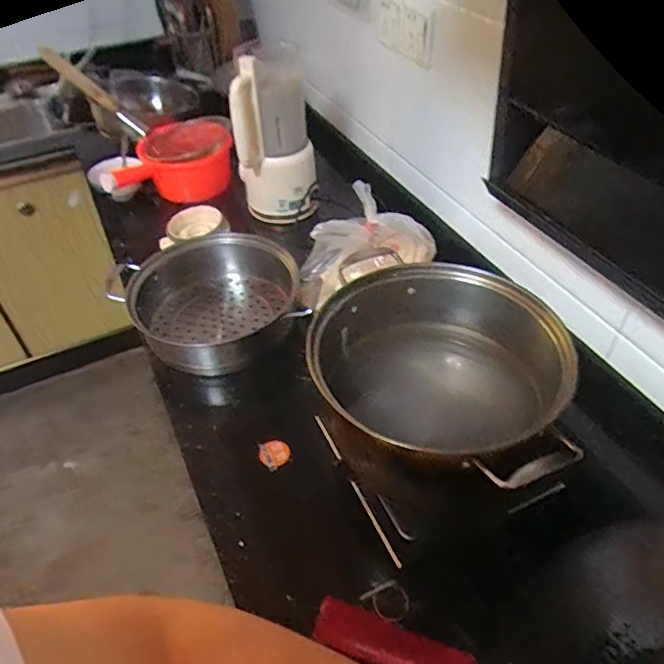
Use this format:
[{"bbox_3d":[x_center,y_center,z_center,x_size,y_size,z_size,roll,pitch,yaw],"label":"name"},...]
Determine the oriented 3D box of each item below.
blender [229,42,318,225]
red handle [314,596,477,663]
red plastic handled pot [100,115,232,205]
[{"bbox_3d":[-0.110,-0.369,1.078,0.142,0.296,0.126,-7,45,-3],"label":"blender"},{"bbox_3d":[0.050,0.245,0.436,0.129,0.015,0.030,21,48,0],"label":"red handle"},{"bbox_3d":[-0.367,-0.356,1.228,0.255,0.165,0.195,-34,52,-26],"label":"red plastic handled pot"}]

